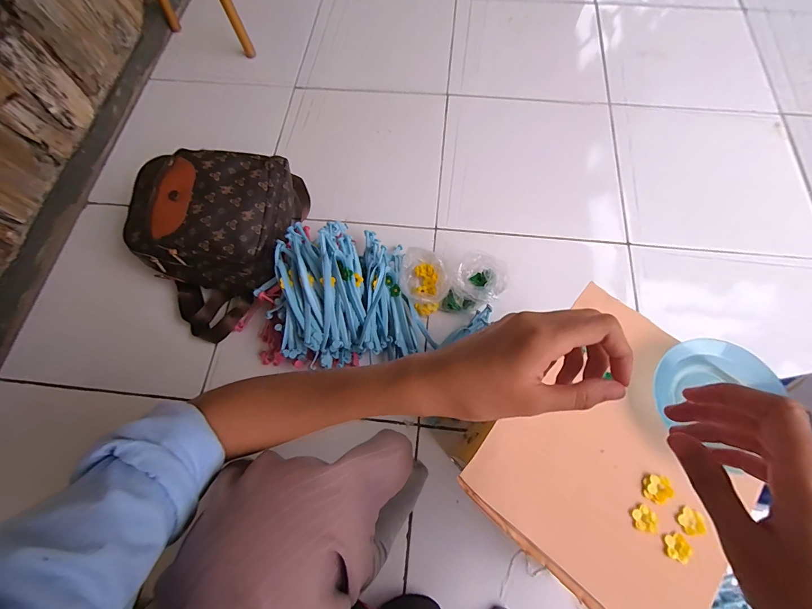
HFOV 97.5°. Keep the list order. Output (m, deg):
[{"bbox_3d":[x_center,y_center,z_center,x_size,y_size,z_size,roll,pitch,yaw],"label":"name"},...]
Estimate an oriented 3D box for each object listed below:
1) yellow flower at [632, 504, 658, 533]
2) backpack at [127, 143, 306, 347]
[{"bbox_3d":[0.233,0.209,0.347,0.022,0.004,0.023,3,69,4],"label":"yellow flower"},{"bbox_3d":[-0.371,-0.137,0.672,0.270,0.156,0.367,8,69,5],"label":"backpack"}]

